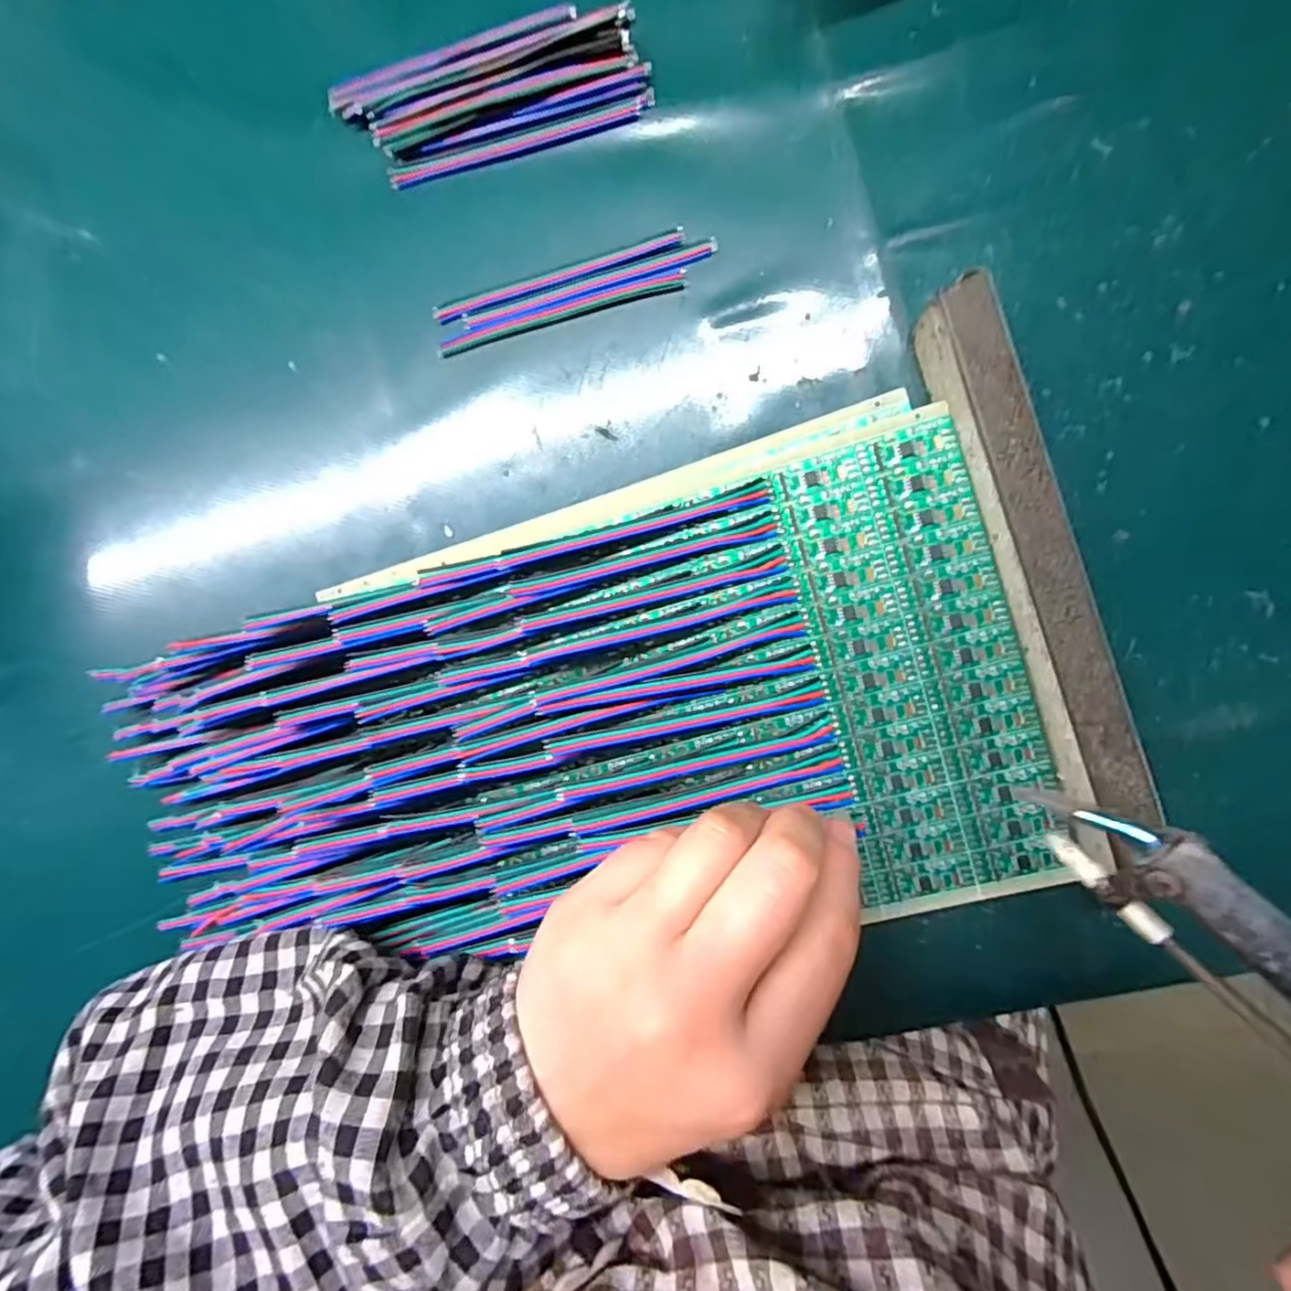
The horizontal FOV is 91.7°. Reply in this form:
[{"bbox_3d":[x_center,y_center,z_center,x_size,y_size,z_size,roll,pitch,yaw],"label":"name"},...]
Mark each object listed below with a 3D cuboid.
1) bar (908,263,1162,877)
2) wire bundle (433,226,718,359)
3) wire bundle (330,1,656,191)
[{"bbox_3d":[0.125,-0.024,0.206,0.020,0.031,0.183,-16,90,6],"label":"bar"},{"bbox_3d":[-0.028,-0.134,0.237,0.105,0.004,0.022,-13,91,6],"label":"wire bundle"},{"bbox_3d":[-0.056,-0.204,0.232,0.110,0.009,0.043,-13,90,6],"label":"wire bundle"}]

